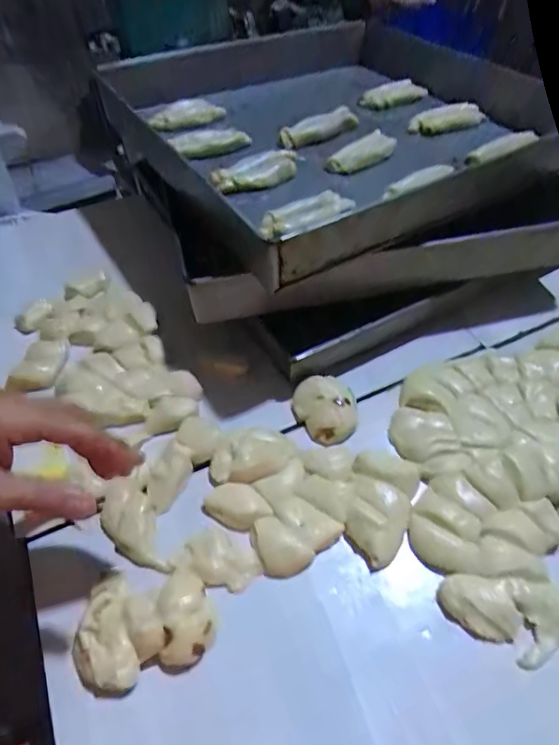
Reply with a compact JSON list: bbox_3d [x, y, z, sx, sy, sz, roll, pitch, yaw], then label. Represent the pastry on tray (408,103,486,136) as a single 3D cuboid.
[{"bbox_3d":[0.223,-0.340,0.638,0.109,0.022,0.030,-16,51,-12],"label":"pastry on tray"}]

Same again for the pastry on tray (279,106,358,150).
[{"bbox_3d":[0.052,-0.314,0.606,0.104,0.028,0.037,-24,53,-18],"label":"pastry on tray"}]

